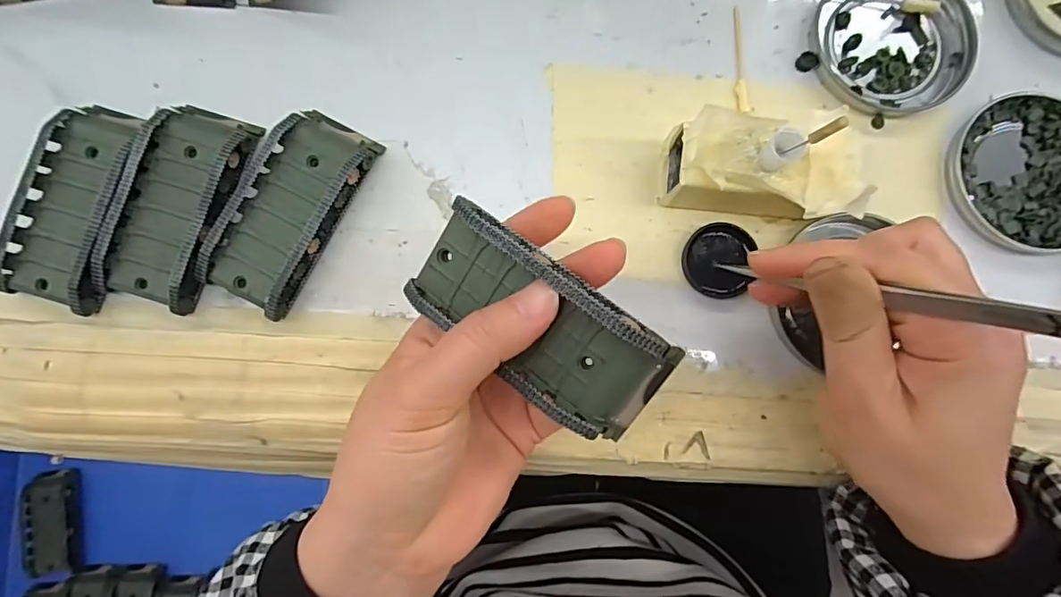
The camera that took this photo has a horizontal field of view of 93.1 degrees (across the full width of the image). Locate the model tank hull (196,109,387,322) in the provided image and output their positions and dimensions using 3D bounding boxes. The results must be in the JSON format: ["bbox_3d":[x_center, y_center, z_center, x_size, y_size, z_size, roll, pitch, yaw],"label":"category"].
[{"bbox_3d":[-0.115,-0.044,0.240,0.045,0.019,0.096,29,84,3],"label":"model tank hull"}]

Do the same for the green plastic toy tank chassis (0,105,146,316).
[{"bbox_3d":[-0.215,-0.045,0.238,0.045,0.017,0.095,16,83,2],"label":"green plastic toy tank chassis"}]

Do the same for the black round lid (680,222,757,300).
[{"bbox_3d":[0.091,-0.018,0.244,0.032,0.006,0.035,0,83,0],"label":"black round lid"}]

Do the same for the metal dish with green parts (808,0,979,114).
[{"bbox_3d":[0.185,-0.133,0.257,0.079,0.009,0.073,0,83,0],"label":"metal dish with green parts"}]

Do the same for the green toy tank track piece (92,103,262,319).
[{"bbox_3d":[-0.166,-0.045,0.239,0.050,0.016,0.095,16,83,2],"label":"green toy tank track piece"}]

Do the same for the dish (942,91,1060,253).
[{"bbox_3d":[0.247,-0.061,0.248,0.076,0.009,0.077,0,83,0],"label":"dish"}]

